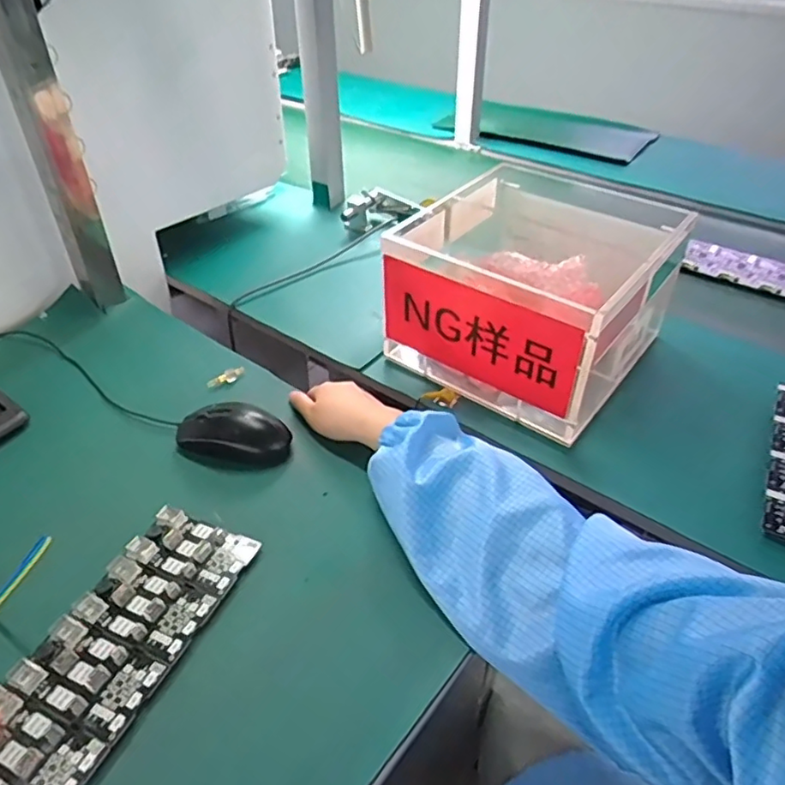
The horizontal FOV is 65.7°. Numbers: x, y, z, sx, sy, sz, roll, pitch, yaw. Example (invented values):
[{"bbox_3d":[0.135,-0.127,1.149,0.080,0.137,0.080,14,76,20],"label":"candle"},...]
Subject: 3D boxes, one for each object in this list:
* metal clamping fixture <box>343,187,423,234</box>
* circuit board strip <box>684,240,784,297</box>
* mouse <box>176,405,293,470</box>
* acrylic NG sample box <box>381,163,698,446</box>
[{"bbox_3d":[-0.022,-0.306,1.029,0.129,0.051,0.069,-5,40,-7],"label":"metal clamping fixture"},{"bbox_3d":[0.554,-0.182,0.919,0.213,0.017,0.087,25,46,26],"label":"circuit board strip"},{"bbox_3d":[-0.156,0.040,0.598,0.110,0.033,0.057,7,40,8],"label":"mouse"},{"bbox_3d":[0.157,-0.126,0.725,0.283,0.163,0.268,27,46,28],"label":"acrylic NG sample box"}]

